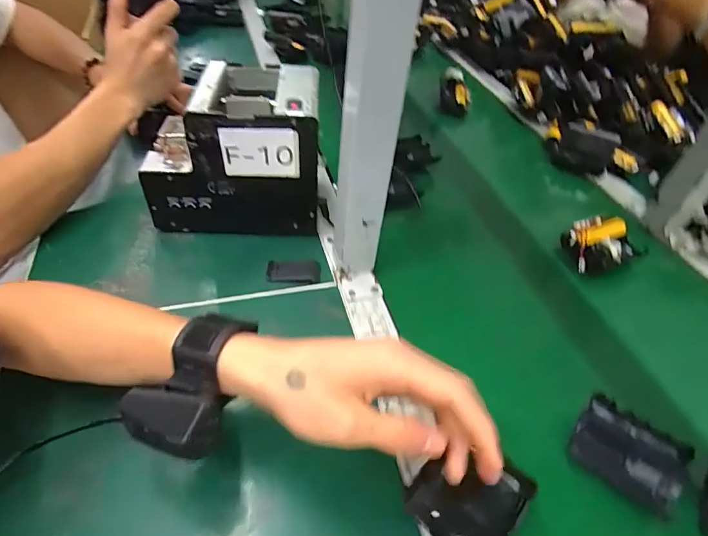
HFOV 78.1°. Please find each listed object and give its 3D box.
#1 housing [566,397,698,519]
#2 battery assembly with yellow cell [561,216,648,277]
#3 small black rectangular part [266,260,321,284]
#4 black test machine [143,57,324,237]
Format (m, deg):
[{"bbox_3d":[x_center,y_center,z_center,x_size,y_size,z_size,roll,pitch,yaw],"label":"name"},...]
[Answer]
[{"bbox_3d":[0.220,0.149,0.350,0.078,0.029,0.054,33,49,27],"label":"housing"},{"bbox_3d":[0.300,-0.029,0.524,0.083,0.031,0.060,-12,45,-18],"label":"battery assembly with yellow cell"},{"bbox_3d":[-0.064,0.003,0.462,0.057,0.011,0.028,4,43,-1],"label":"small black rectangular part"},{"bbox_3d":[-0.131,-0.131,0.494,0.175,0.153,0.131,0,43,-5],"label":"black test machine"}]

